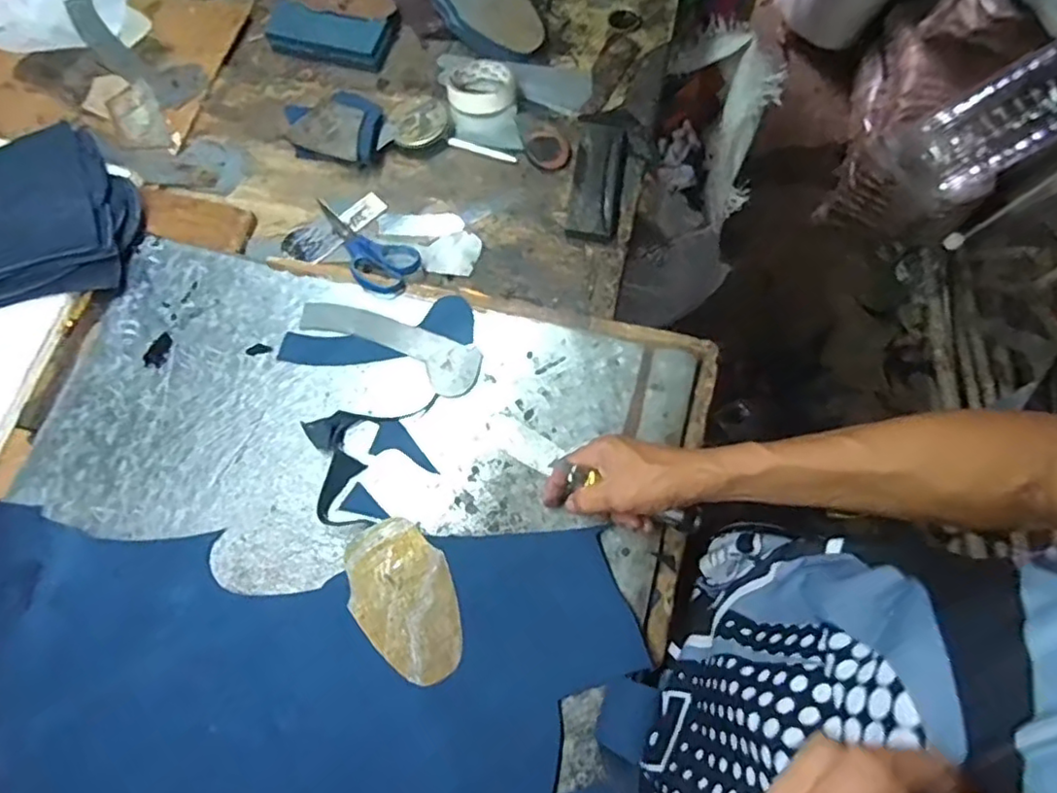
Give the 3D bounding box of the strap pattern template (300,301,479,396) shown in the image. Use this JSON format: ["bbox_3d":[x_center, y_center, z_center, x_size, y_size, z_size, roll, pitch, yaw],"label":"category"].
[{"bbox_3d":[-0.147,-0.054,0.645,0.203,0.005,0.057,18,73,9],"label":"strap pattern template"}]

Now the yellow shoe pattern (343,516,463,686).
[{"bbox_3d":[-0.110,0.182,0.564,0.088,0.004,0.145,-37,71,-11],"label":"yellow shoe pattern"}]

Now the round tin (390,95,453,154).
[{"bbox_3d":[-0.128,-0.330,0.754,0.066,0.022,0.071,-1,71,2],"label":"round tin"}]

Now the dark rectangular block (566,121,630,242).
[{"bbox_3d":[0.082,-0.253,0.725,0.052,0.010,0.159,9,71,6],"label":"dark rectangular block"}]

